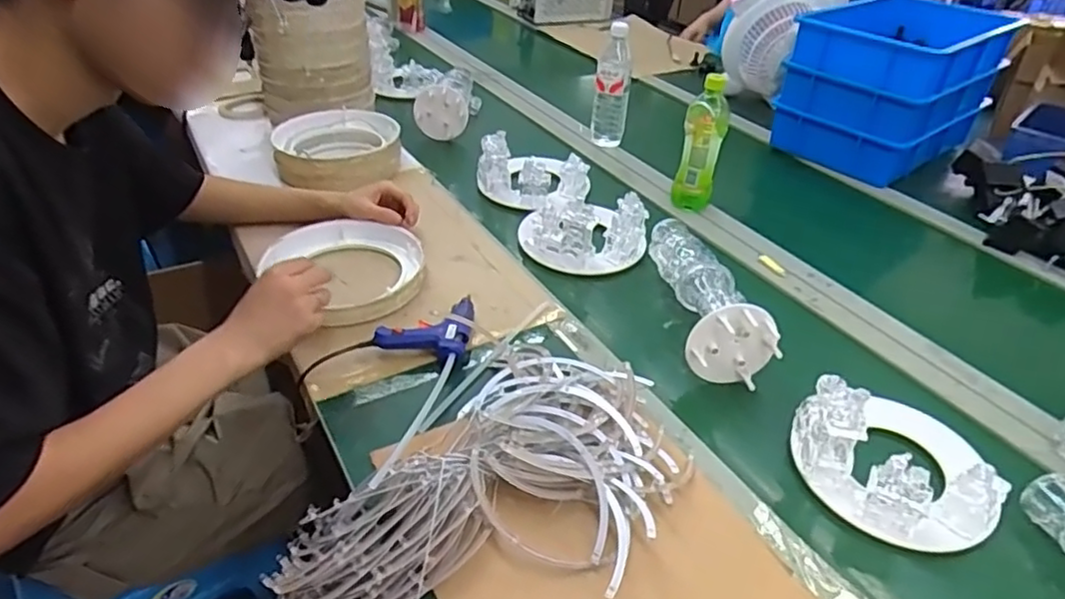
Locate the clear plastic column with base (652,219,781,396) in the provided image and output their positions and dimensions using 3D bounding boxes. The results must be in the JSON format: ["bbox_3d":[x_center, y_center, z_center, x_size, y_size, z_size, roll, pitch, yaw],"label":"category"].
[{"bbox_3d":[0.217,-0.034,0.875,0.100,0.095,0.322,-1,37,-7],"label":"clear plastic column with base"}]

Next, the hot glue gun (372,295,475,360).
[{"bbox_3d":[-0.125,0.026,0.815,0.103,0.027,0.119,7,38,5],"label":"hot glue gun"}]

